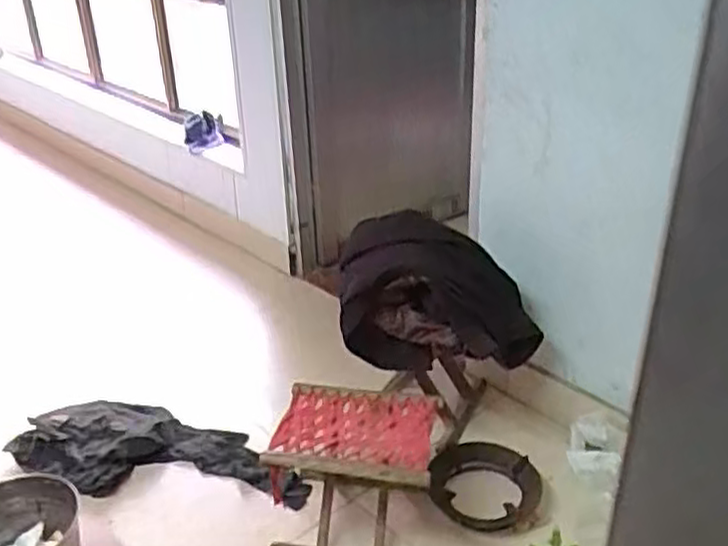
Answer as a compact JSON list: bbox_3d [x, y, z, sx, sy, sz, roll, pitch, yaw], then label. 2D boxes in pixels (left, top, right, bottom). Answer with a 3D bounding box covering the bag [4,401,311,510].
[{"bbox_3d":[-0.463,0.409,1.797,0.689,0.102,0.303,0,26,5],"label":"bag"}]

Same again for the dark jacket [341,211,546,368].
[{"bbox_3d":[0.165,0.045,1.639,0.419,0.353,0.179,-3,28,-3],"label":"dark jacket"}]

